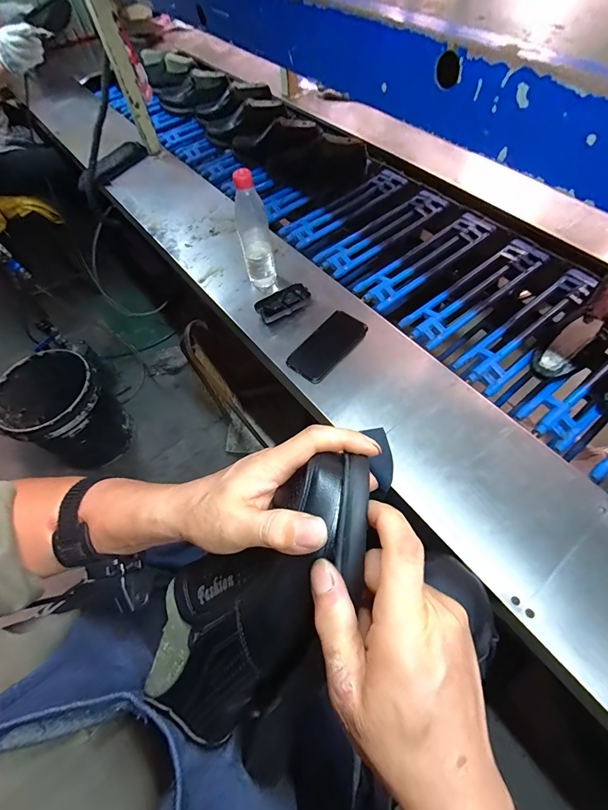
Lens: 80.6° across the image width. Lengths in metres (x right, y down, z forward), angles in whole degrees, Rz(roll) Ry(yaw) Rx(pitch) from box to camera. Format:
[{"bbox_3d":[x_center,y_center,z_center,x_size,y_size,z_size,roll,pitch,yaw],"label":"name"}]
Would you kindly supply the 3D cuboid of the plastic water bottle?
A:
[{"bbox_3d":[-0.097,-0.330,0.710,0.062,0.236,0.060,-8,60,1],"label":"plastic water bottle"}]

